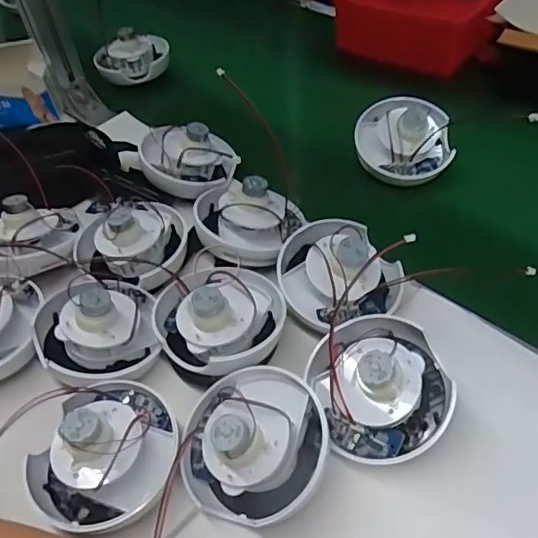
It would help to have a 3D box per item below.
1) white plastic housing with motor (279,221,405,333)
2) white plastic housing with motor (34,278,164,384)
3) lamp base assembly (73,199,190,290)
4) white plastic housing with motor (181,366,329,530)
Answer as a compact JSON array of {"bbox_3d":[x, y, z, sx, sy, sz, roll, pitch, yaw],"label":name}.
[{"bbox_3d":[0.057,0.002,0.474,0.092,0.070,0.098,-4,47,4],"label":"white plastic housing with motor"},{"bbox_3d":[-0.137,0.043,0.449,0.097,0.052,0.095,-4,47,4],"label":"white plastic housing with motor"},{"bbox_3d":[-0.136,-0.040,0.519,0.110,0.043,0.105,-14,47,-5],"label":"lamp base assembly"},{"bbox_3d":[-0.012,0.116,0.391,0.100,0.074,0.090,-13,47,-5],"label":"white plastic housing with motor"}]

